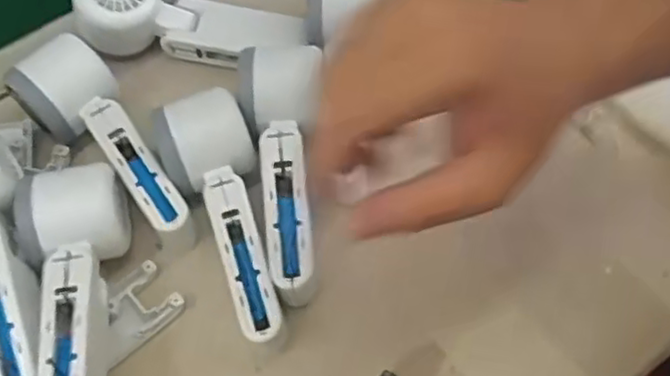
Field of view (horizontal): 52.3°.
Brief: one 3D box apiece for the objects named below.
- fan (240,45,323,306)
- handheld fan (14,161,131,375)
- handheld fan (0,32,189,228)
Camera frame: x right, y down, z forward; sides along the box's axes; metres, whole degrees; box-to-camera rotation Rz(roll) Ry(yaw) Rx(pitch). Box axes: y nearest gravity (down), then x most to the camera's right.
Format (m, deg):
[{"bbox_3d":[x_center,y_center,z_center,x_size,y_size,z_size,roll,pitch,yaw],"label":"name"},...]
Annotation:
[{"bbox_3d":[-0.031,-0.014,0.423,0.051,0.053,0.167,-4,63,-1],"label":"fan"},{"bbox_3d":[-0.147,0.061,0.379,0.055,0.059,0.163,-7,63,-2],"label":"handheld fan"},{"bbox_3d":[-0.145,-0.029,0.433,0.059,0.051,0.161,-36,67,-16],"label":"handheld fan"}]

